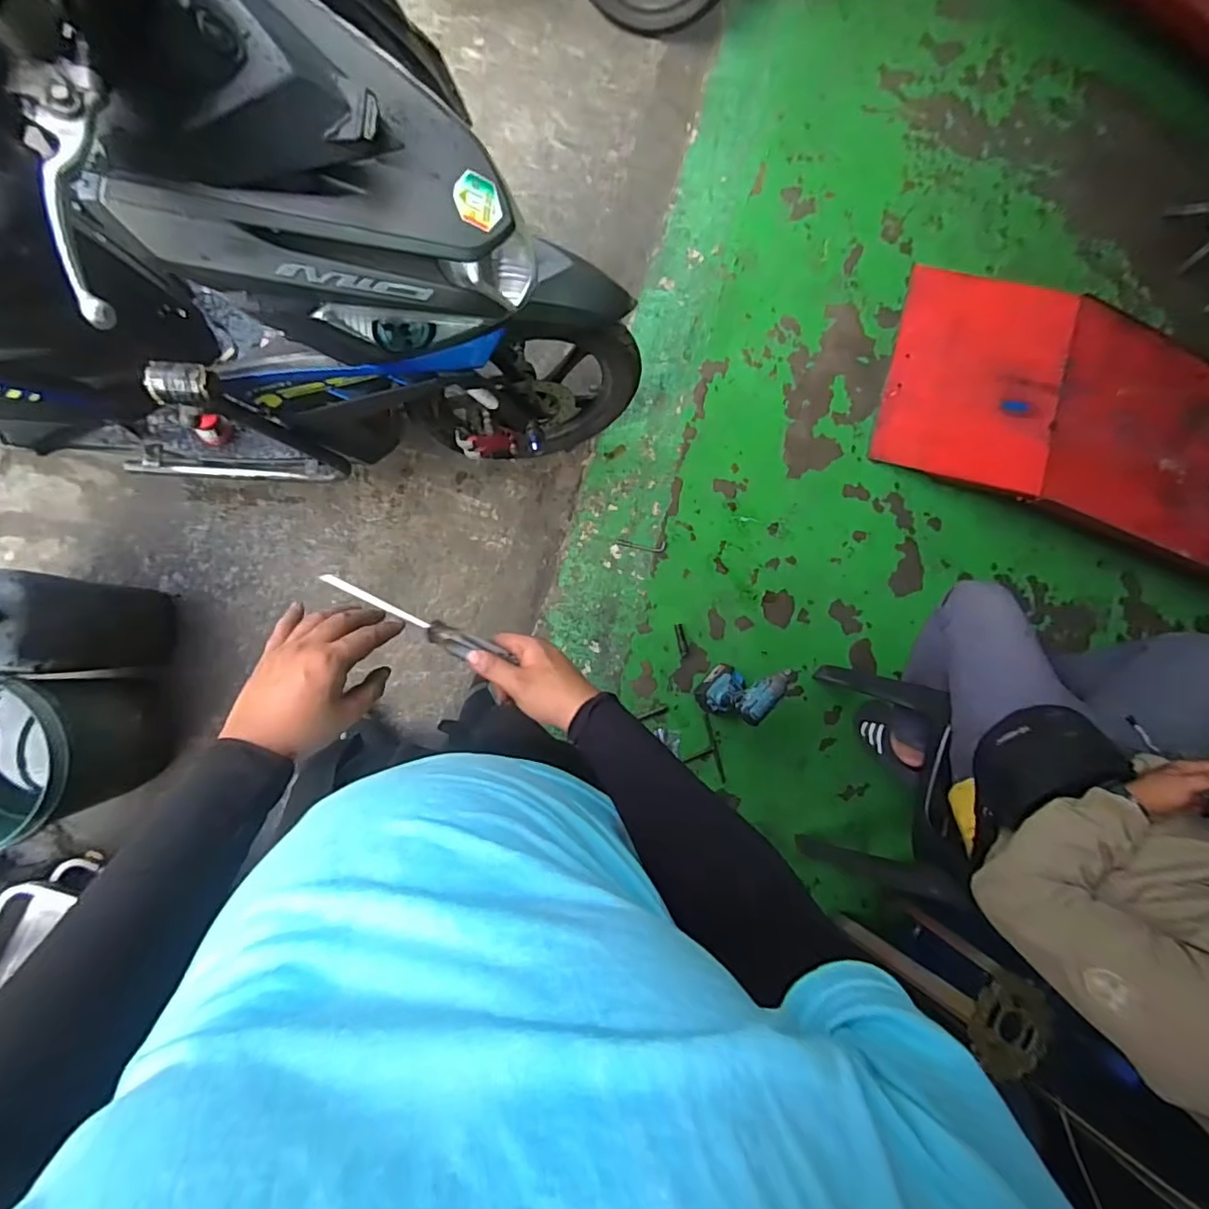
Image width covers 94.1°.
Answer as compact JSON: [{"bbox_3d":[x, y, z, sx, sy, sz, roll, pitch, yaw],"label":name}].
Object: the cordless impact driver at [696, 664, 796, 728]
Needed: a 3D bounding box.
[{"bbox_3d":[0.308,0.191,1.292,0.081,0.255,0.148,37,81,-11],"label":"cordless impact driver"}]

